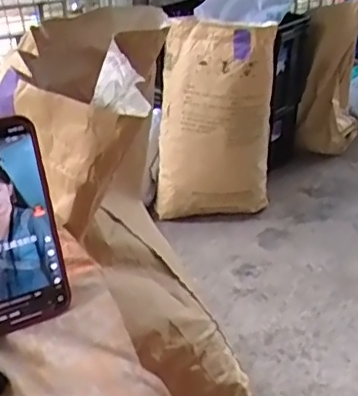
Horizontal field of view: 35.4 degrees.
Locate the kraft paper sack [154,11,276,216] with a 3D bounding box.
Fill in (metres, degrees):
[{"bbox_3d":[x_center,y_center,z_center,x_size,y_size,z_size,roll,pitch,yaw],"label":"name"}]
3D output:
[{"bbox_3d":[0.088,-0.184,1.495,0.302,0.588,0.130,15,34,20],"label":"kraft paper sack"}]

